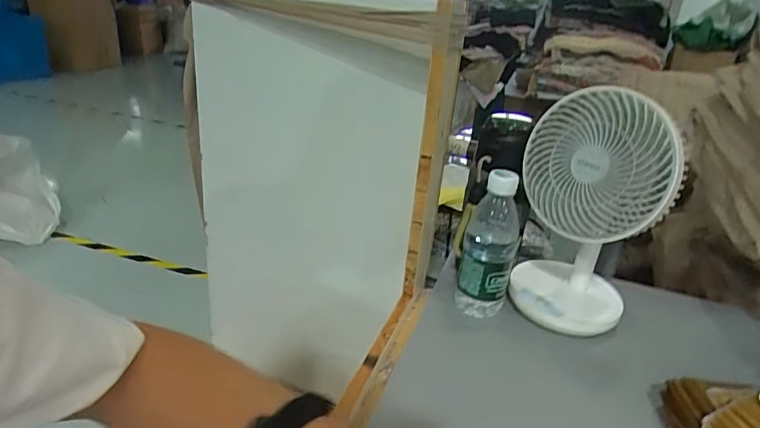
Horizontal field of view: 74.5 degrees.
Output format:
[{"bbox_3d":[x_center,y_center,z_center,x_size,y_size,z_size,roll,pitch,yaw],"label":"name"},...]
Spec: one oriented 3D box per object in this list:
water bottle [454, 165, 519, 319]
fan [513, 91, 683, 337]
[{"bbox_3d":[0.129,0.038,0.588,0.061,0.178,0.062,11,26,12],"label":"water bottle"},{"bbox_3d":[0.234,0.004,0.572,0.157,0.268,0.105,20,29,29],"label":"fan"}]

